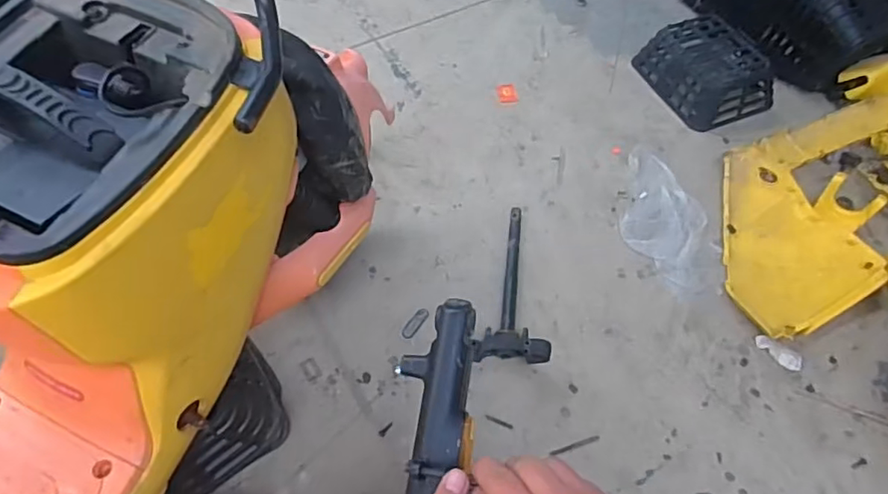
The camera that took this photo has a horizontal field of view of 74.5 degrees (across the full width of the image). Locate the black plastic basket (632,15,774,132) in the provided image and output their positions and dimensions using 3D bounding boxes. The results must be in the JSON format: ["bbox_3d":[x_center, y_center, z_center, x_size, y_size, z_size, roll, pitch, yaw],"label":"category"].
[{"bbox_3d":[0.678,-0.465,1.520,0.222,0.113,0.319,-21,59,-16],"label":"black plastic basket"}]

